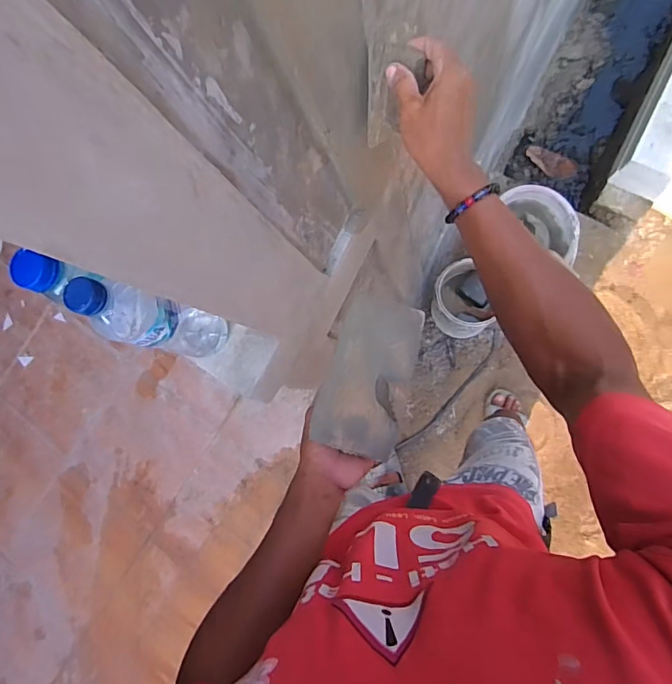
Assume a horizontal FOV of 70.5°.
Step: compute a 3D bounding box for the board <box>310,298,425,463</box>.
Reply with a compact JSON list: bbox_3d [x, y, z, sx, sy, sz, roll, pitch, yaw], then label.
[{"bbox_3d":[0.034,0.033,0.484,0.084,0.012,0.157,19,75,-4],"label":"board"}]

